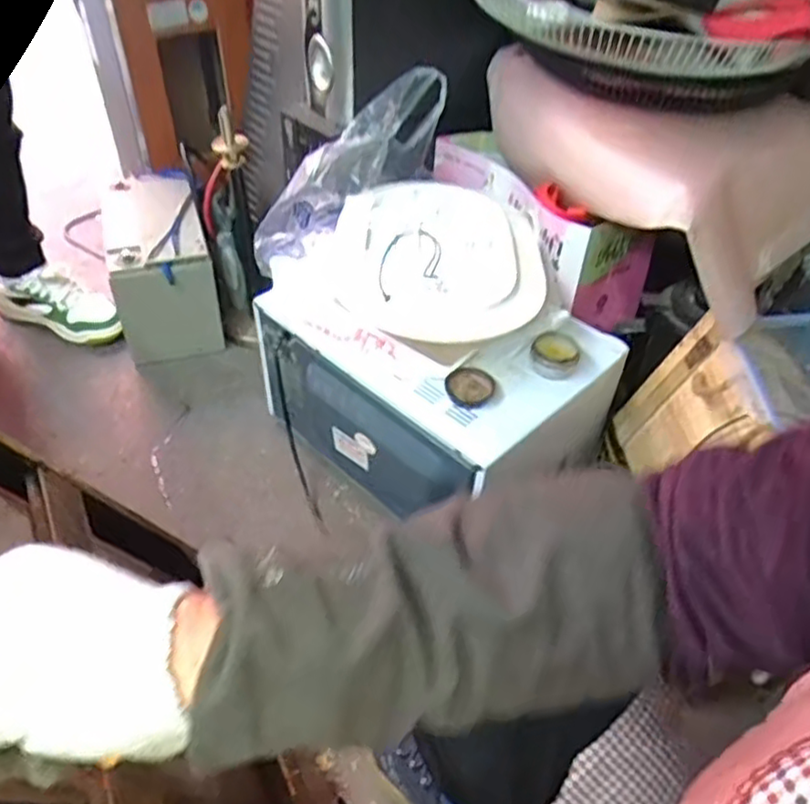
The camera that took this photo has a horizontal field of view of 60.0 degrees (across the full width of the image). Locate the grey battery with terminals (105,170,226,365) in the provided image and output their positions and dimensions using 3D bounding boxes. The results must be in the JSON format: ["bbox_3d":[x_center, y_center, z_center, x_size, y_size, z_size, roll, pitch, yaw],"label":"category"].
[{"bbox_3d":[-0.469,-0.265,1.349,0.170,0.222,0.342,-13,47,-17],"label":"grey battery with terminals"}]

